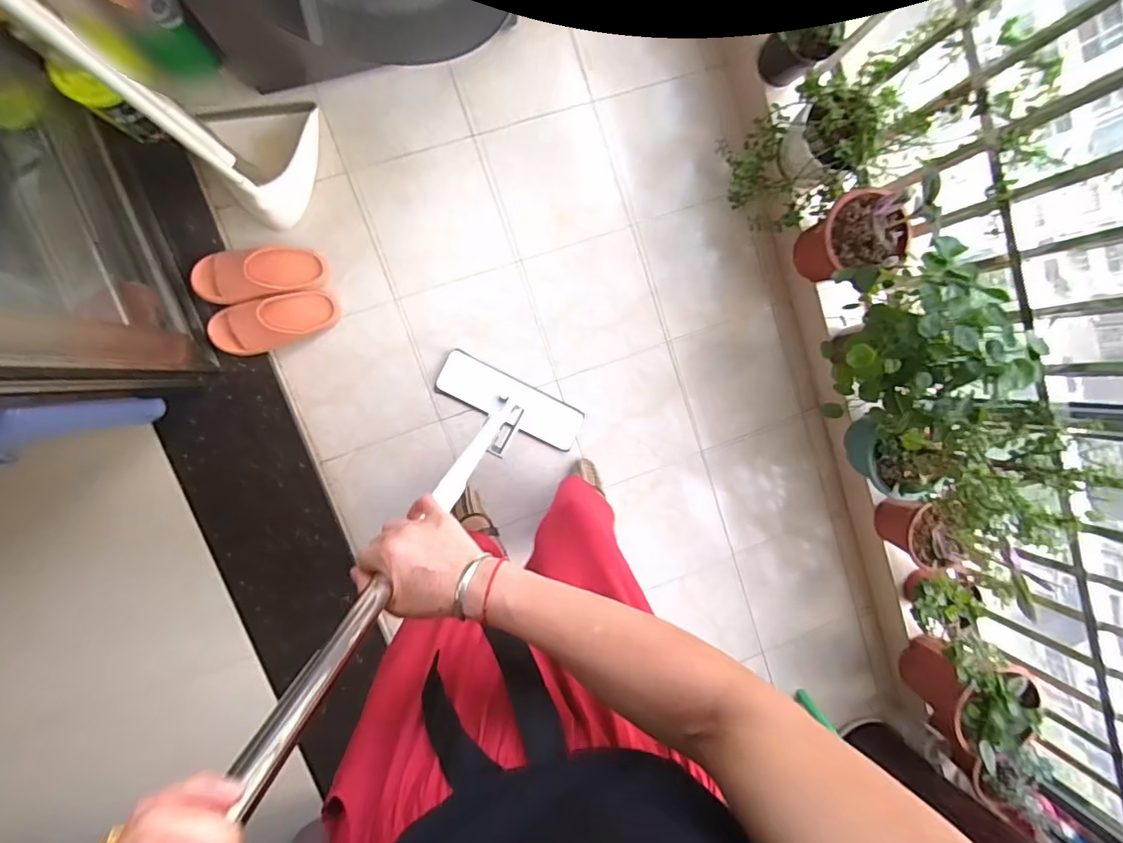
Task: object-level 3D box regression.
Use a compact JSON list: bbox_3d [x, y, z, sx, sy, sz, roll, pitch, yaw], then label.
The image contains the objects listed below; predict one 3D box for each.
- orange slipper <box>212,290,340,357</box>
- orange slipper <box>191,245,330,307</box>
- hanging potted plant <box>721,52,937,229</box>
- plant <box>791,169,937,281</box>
[{"bbox_3d":[-0.611,-0.216,1.080,0.247,0.064,0.101,-22,96,-7],"label":"orange slipper"},{"bbox_3d":[-0.637,-0.313,1.072,0.250,0.059,0.110,-13,95,-8],"label":"orange slipper"},{"bbox_3d":[0.527,-0.577,1.070,0.265,0.262,0.241,-37,99,-4],"label":"hanging potted plant"},{"bbox_3d":[0.603,-0.375,1.029,0.172,0.324,0.173,-22,97,-6],"label":"plant"}]

